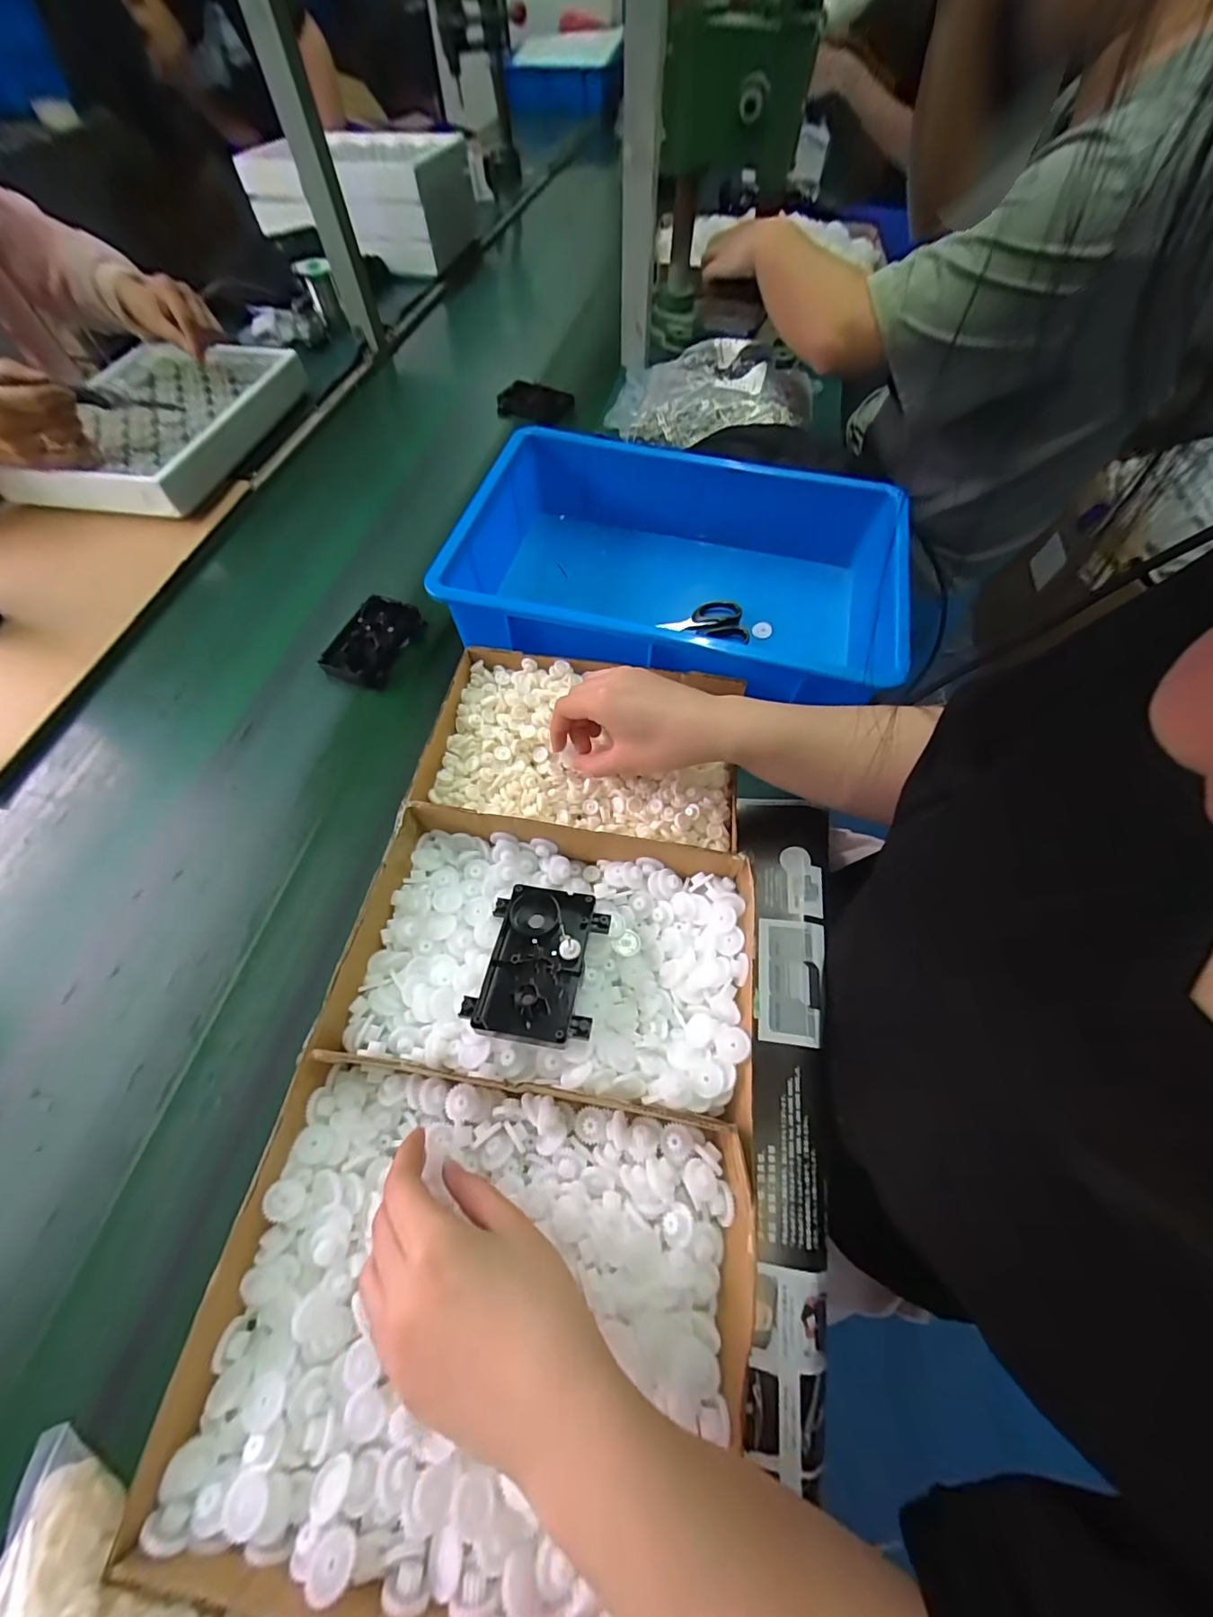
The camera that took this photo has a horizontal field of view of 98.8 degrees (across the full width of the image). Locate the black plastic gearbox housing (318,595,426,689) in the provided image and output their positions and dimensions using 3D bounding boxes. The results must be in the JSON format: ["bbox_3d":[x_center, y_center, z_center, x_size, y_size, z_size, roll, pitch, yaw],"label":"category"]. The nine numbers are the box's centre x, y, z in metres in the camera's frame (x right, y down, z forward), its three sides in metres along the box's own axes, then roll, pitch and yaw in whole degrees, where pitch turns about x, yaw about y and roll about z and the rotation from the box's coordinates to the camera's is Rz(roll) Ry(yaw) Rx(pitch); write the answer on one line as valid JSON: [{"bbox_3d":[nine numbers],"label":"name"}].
[{"bbox_3d":[-0.248,-0.176,0.545,0.070,0.027,0.101,22,64,11],"label":"black plastic gearbox housing"}]

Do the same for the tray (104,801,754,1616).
[{"bbox_3d":[-0.054,0.185,0.313,0.262,0.041,0.369,8,63,4],"label":"tray"}]

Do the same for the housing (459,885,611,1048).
[{"bbox_3d":[-0.044,0.102,0.349,0.079,0.033,0.100,9,63,5],"label":"housing"}]

